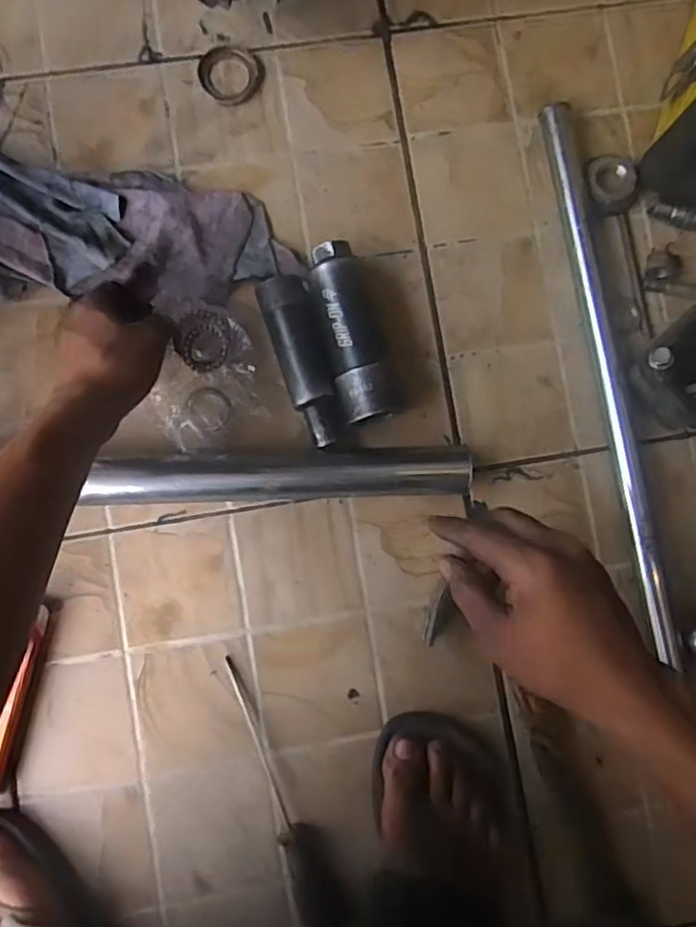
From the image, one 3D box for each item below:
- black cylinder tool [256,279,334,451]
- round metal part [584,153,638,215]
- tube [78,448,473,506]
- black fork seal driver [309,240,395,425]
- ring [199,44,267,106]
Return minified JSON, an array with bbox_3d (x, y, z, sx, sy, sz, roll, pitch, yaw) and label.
[{"bbox_3d":[-0.036,-0.084,0.525,0.037,0.031,0.139,-17,87,-3],"label":"black cylinder tool"},{"bbox_3d":[0.231,-0.244,0.557,0.046,0.020,0.049,0,86,-2],"label":"round metal part"},{"bbox_3d":[-0.163,0.013,0.511,0.514,0.043,0.041,-1,86,-2],"label":"tube"},{"bbox_3d":[0.002,-0.106,0.525,0.044,0.045,0.146,-14,87,-3],"label":"black fork seal driver"},{"bbox_3d":[-0.103,-0.343,0.559,0.056,0.004,0.054,0,86,-2],"label":"ring"}]

